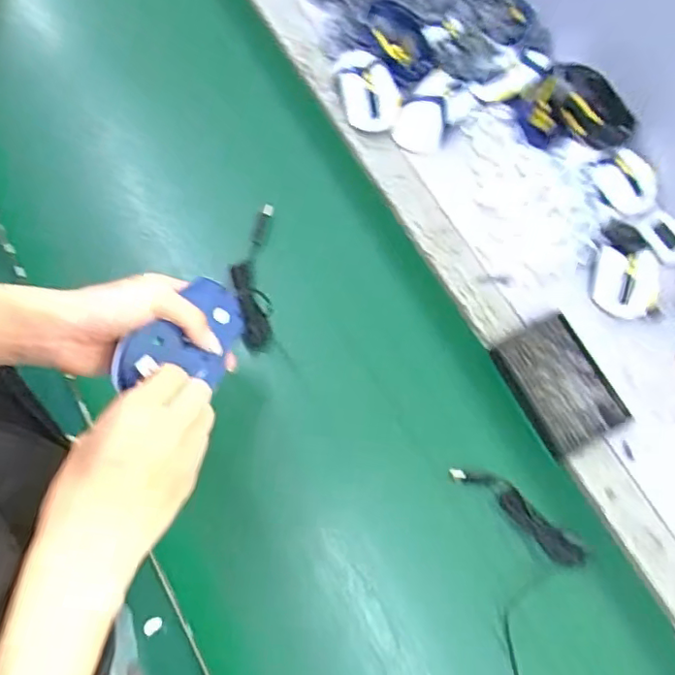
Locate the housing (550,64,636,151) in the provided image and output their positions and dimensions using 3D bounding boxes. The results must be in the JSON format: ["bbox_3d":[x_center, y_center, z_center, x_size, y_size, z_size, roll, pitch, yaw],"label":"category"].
[{"bbox_3d":[0.303,-0.276,0.671,0.068,0.032,0.120,-36,77,-14],"label":"housing"}]

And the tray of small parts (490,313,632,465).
[{"bbox_3d":[0.234,0.052,0.603,0.096,0.022,0.134,-29,79,-7],"label":"tray of small parts"}]

